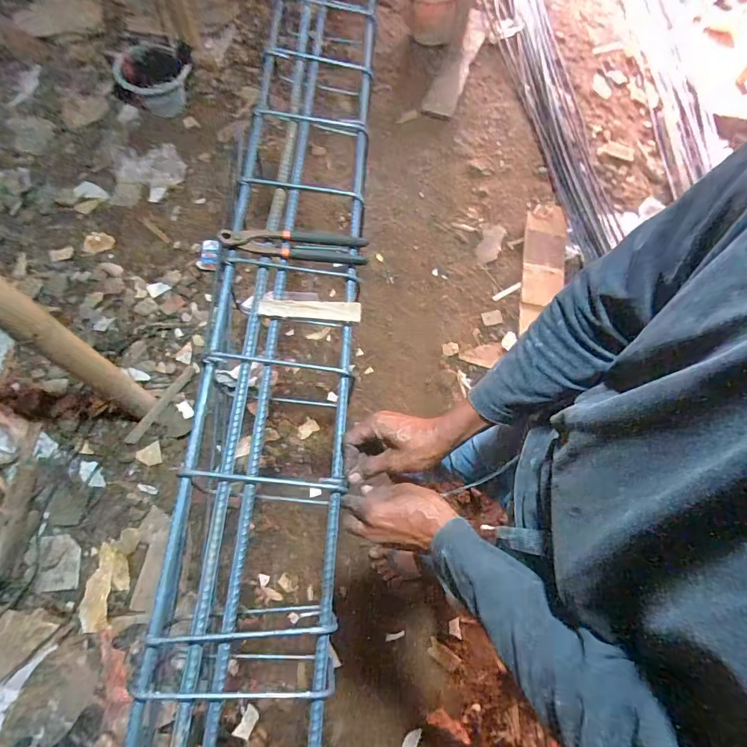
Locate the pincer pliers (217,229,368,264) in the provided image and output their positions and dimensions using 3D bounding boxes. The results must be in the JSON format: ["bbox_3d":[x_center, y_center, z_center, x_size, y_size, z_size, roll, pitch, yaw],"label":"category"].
[{"bbox_3d":[-0.119,-0.196,0.635,0.215,0.034,0.046,1,67,-6],"label":"pincer pliers"}]

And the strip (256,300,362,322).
[{"bbox_3d":[-0.091,-0.094,0.597,0.145,0.008,0.031,4,75,-9],"label":"strip"}]

